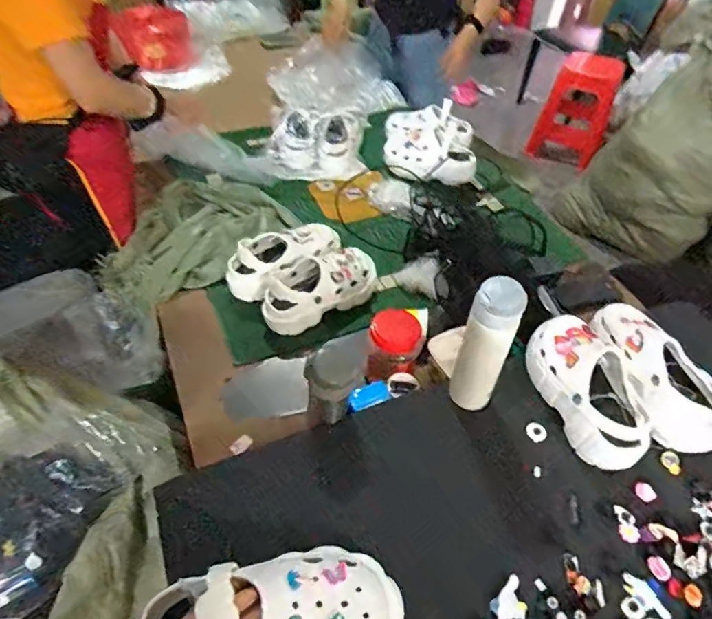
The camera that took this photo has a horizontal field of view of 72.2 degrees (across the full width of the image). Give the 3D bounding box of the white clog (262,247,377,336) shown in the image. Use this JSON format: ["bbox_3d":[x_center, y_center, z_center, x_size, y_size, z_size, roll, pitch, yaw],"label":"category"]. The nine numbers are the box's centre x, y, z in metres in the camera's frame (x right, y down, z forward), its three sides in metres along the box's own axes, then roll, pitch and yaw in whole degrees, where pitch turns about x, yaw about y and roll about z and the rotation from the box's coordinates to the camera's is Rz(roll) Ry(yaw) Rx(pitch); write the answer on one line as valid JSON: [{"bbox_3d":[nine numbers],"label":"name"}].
[{"bbox_3d":[-0.069,-0.047,0.997,0.255,0.100,0.110,-21,52,-21],"label":"white clog"}]

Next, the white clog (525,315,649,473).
[{"bbox_3d":[0.336,0.114,0.731,0.097,0.110,0.236,-4,48,-7],"label":"white clog"}]

